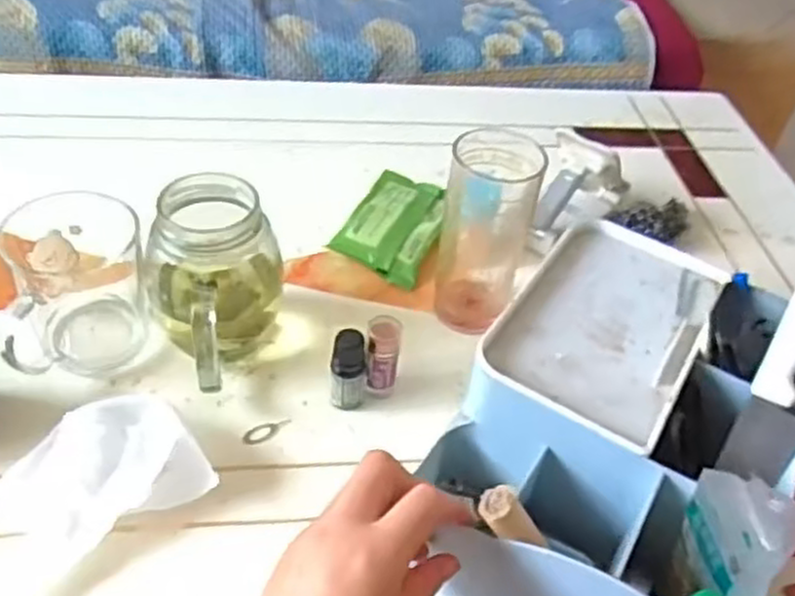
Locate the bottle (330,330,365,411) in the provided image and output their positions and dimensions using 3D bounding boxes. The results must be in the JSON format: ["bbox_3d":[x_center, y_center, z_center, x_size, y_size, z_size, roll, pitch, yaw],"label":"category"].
[{"bbox_3d":[-0.034,0.051,0.521,0.022,0.064,0.022,4,44,-3],"label":"bottle"}]

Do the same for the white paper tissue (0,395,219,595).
[{"bbox_3d":[-0.179,0.110,0.458,0.110,0.042,0.084,-27,53,-31],"label":"white paper tissue"}]

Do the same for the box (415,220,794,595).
[{"bbox_3d":[0.134,0.079,0.463,0.168,0.104,0.249,27,47,20],"label":"box"}]

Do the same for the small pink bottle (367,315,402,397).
[{"bbox_3d":[-0.010,0.042,0.531,0.023,0.067,0.028,8,44,1],"label":"small pink bottle"}]

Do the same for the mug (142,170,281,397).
[{"bbox_3d":[-0.123,-0.010,0.531,0.078,0.121,0.138,-3,45,-10],"label":"mug"}]

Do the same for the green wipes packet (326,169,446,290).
[{"bbox_3d":[0.001,-0.066,0.674,0.078,0.019,0.125,20,45,13],"label":"green wipes packet"}]

